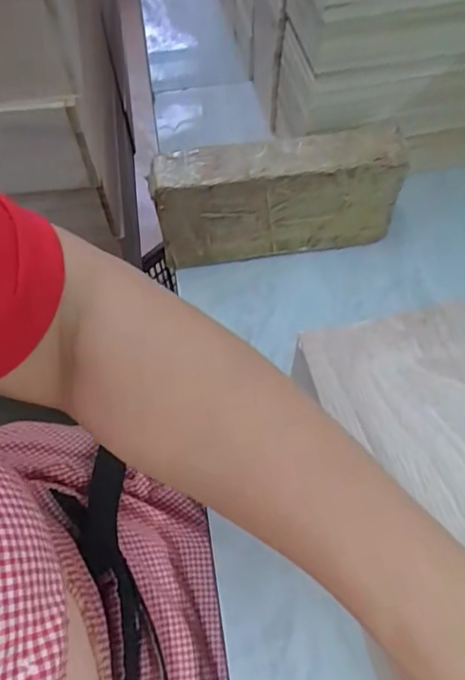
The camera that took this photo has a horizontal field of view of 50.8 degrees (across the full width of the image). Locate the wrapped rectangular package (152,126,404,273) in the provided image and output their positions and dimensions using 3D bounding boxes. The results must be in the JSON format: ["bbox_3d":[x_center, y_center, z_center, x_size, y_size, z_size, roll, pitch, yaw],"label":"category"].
[{"bbox_3d":[0.038,-0.122,0.438,0.208,0.108,0.046,-10,63,-4],"label":"wrapped rectangular package"}]

